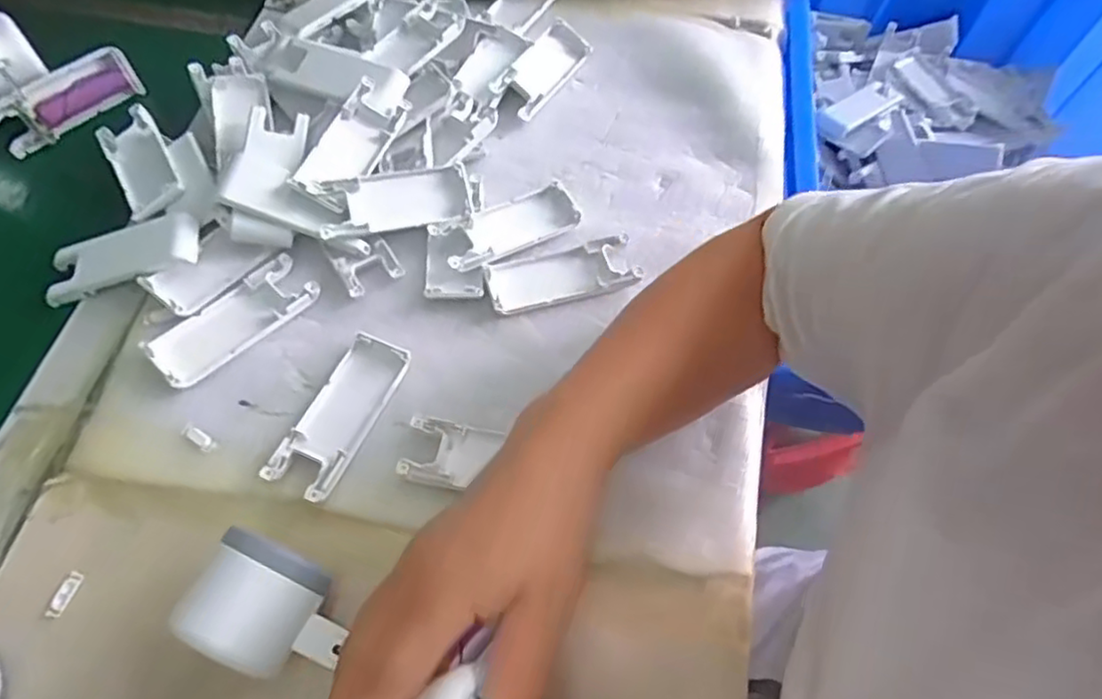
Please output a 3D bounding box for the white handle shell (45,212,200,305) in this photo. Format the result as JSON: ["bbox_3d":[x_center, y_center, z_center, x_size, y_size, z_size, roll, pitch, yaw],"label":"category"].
[{"bbox_3d":[-0.279,-0.059,0.439,0.099,0.012,0.041,-19,64,2],"label":"white handle shell"}]

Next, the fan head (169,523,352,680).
[{"bbox_3d":[-0.133,0.130,0.326,0.074,0.057,0.057,24,63,9],"label":"fan head"}]

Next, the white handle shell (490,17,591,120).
[{"bbox_3d":[-0.008,-0.227,0.547,0.042,0.023,0.101,28,64,12],"label":"white handle shell"}]

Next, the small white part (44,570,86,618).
[{"bbox_3d":[-0.257,0.129,0.356,0.008,0.004,0.023,17,62,6],"label":"small white part"}]

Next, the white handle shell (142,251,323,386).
[{"bbox_3d":[-0.201,-0.019,0.426,0.102,0.014,0.041,-40,71,-21],"label":"white handle shell"}]

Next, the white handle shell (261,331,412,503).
[{"bbox_3d":[-0.125,0.038,0.405,0.041,0.011,0.104,23,63,9],"label":"white handle shell"}]

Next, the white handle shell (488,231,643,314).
[{"bbox_3d":[0.008,-0.051,0.459,0.101,0.008,0.041,-11,63,-9],"label":"white handle shell"}]

